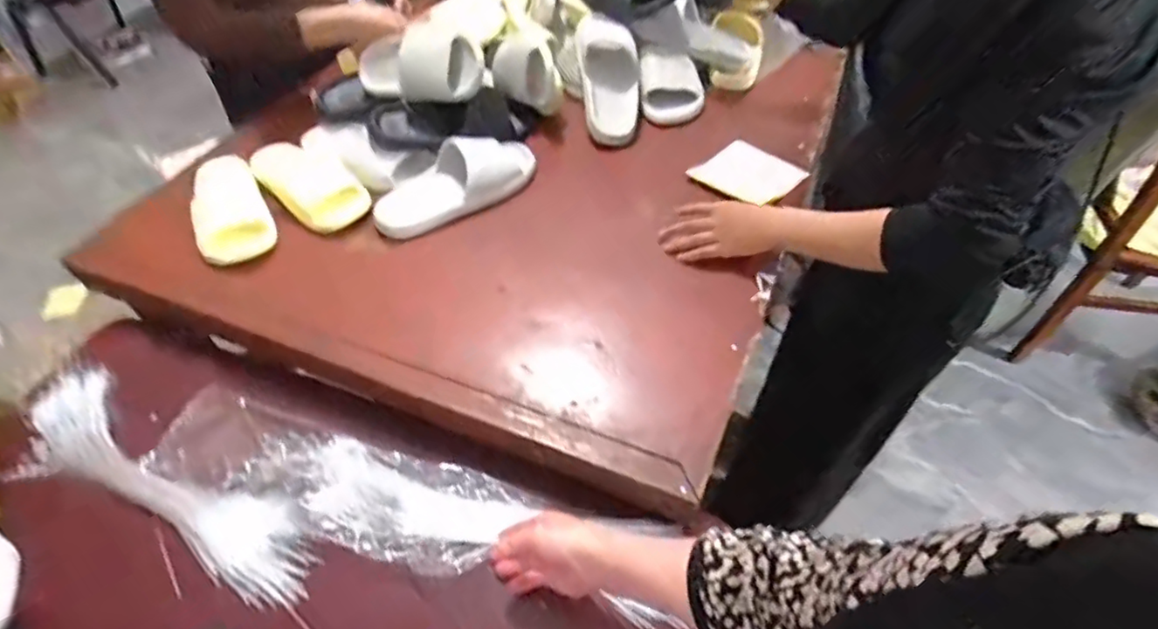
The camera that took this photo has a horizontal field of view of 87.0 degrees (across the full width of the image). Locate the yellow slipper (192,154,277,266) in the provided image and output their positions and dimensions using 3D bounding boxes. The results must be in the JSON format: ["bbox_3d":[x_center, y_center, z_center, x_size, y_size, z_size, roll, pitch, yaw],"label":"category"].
[{"bbox_3d":[-0.554,-0.183,0.945,0.107,0.060,0.289,-25,54,-19],"label":"yellow slipper"}]

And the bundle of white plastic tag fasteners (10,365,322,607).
[{"bbox_3d":[-0.521,0.206,0.751,0.502,0.018,0.128,25,55,20],"label":"bundle of white plastic tag fasteners"}]

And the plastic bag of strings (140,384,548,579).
[{"bbox_3d":[-0.305,0.195,0.737,0.484,0.045,0.127,15,52,13],"label":"plastic bag of strings"}]

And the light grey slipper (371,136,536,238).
[{"bbox_3d":[-0.194,-0.210,0.944,0.261,0.076,0.120,-19,52,-15],"label":"light grey slipper"}]

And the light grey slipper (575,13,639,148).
[{"bbox_3d":[0.049,-0.422,1.048,0.102,0.067,0.287,-5,75,-3],"label":"light grey slipper"}]

